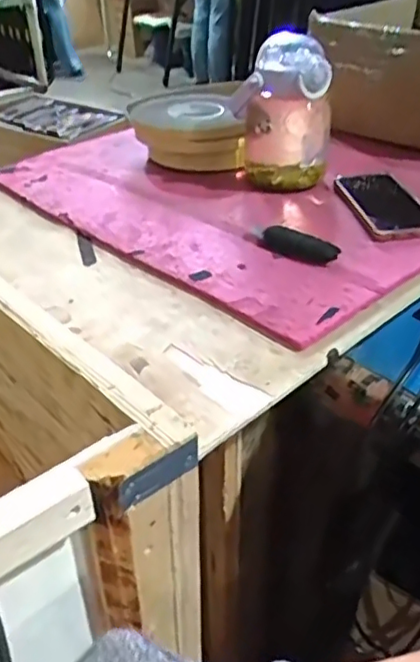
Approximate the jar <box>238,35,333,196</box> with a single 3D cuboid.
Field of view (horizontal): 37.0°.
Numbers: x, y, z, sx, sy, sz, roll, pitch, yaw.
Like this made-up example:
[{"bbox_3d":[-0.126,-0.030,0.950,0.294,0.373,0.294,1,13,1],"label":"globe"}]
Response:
[{"bbox_3d":[0.088,-0.260,0.768,0.117,0.166,0.121,2,36,5],"label":"jar"}]

